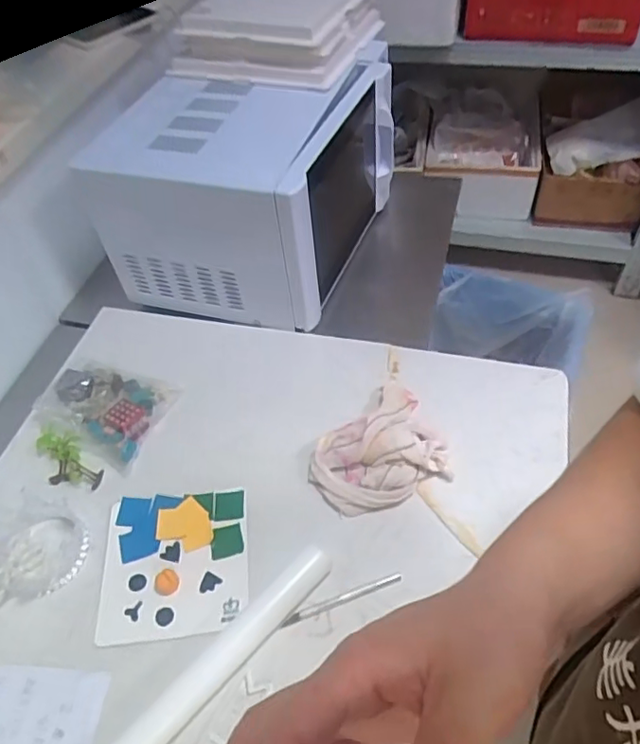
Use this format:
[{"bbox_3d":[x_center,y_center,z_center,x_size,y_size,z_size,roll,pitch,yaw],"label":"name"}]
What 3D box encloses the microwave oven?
[{"bbox_3d":[-0.103,-0.300,0.897,0.348,0.237,0.387,15,53,15],"label":"microwave oven"}]

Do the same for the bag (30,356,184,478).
[{"bbox_3d":[-0.302,0.039,0.774,0.171,0.033,0.129,19,55,18],"label":"bag"}]

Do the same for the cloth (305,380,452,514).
[{"bbox_3d":[0.067,0.087,0.699,0.175,0.045,0.153,-23,53,-14],"label":"cloth"}]

